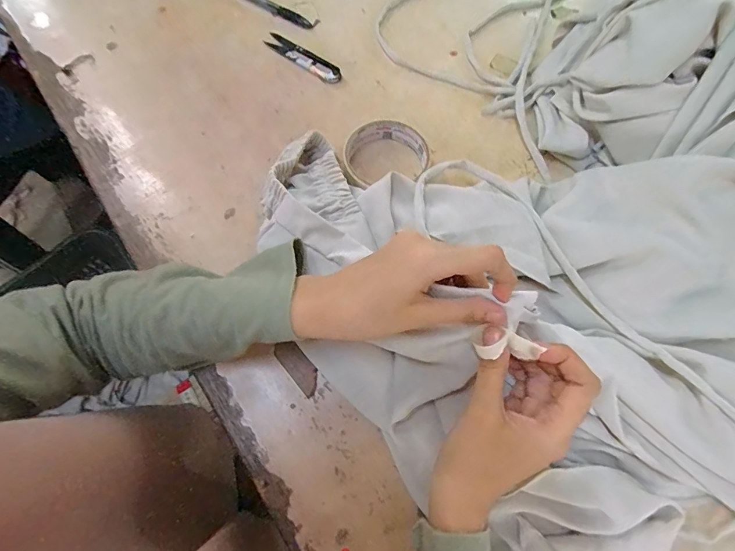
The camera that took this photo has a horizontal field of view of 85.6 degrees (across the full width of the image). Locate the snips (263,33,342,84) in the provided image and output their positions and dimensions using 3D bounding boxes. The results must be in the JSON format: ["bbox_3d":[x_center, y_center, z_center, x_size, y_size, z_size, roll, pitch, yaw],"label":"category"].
[{"bbox_3d":[-0.073,-0.245,0.446,0.104,0.010,0.022,36,75,11],"label":"snips"}]

